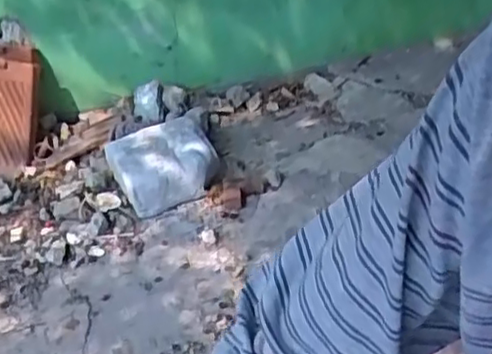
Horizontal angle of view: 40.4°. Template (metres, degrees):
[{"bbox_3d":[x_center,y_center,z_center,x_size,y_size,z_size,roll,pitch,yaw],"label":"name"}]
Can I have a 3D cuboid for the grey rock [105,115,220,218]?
[{"bbox_3d":[-0.174,-0.031,1.514,0.244,0.119,0.202,-18,39,-19],"label":"grey rock"}]

